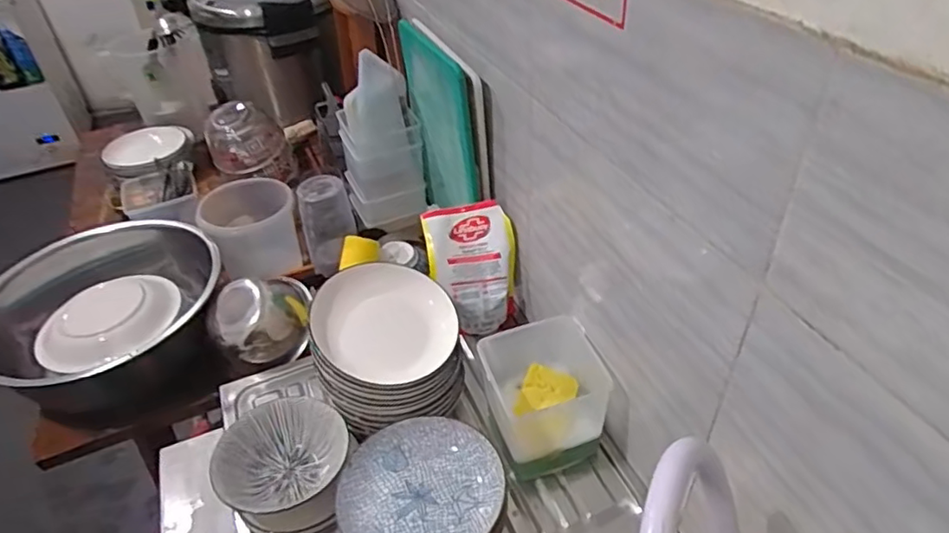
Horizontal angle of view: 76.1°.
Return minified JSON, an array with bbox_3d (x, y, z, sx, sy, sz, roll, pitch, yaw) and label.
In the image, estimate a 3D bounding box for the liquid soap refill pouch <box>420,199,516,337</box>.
[{"bbox_3d":[-0.001,0.005,0.959,0.130,0.203,0.040,-9,4,3],"label":"liquid soap refill pouch"}]

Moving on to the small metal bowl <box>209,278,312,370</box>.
[{"bbox_3d":[-0.330,0.083,0.967,0.156,0.092,0.124,-30,46,-27],"label":"small metal bowl"}]

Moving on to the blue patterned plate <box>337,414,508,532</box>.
[{"bbox_3d":[-0.062,0.272,0.722,0.189,0.028,0.195,-2,40,2],"label":"blue patterned plate"}]

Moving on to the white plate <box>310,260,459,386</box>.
[{"bbox_3d":[-0.119,0.075,0.813,0.176,0.032,0.179,1,59,-2],"label":"white plate"}]

